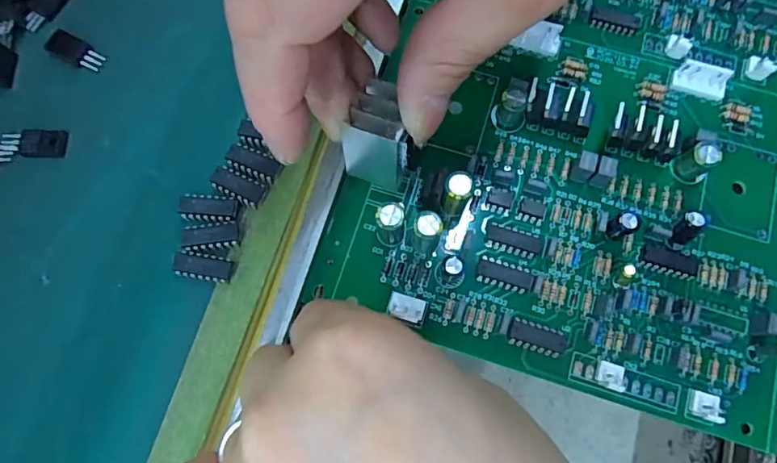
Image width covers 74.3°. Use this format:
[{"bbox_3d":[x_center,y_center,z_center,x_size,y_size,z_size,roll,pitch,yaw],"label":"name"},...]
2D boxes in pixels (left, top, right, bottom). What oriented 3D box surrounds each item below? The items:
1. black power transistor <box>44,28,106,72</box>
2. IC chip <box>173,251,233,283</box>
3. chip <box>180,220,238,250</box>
[{"bbox_3d":[-0.121,-0.070,0.197,0.025,0.004,0.010,27,77,7],"label":"black power transistor"},{"bbox_3d":[-0.060,0.012,0.167,0.019,0.007,0.008,9,75,2],"label":"IC chip"},{"bbox_3d":[-0.058,0.002,0.169,0.019,0.006,0.008,-5,75,-2],"label":"chip"}]

